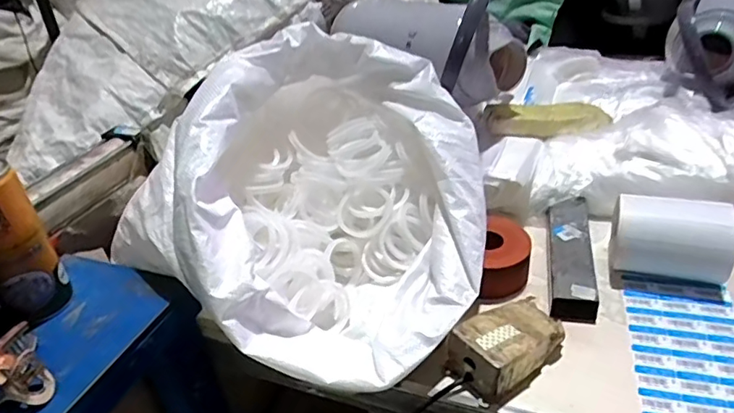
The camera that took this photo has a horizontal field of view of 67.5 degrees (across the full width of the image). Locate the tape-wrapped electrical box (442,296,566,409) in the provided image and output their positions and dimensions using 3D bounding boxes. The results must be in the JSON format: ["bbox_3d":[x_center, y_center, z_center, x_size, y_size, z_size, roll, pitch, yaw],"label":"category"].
[{"bbox_3d":[0.140,0.130,0.533,0.116,0.045,0.064,-25,38,-28],"label":"tape-wrapped electrical box"}]

